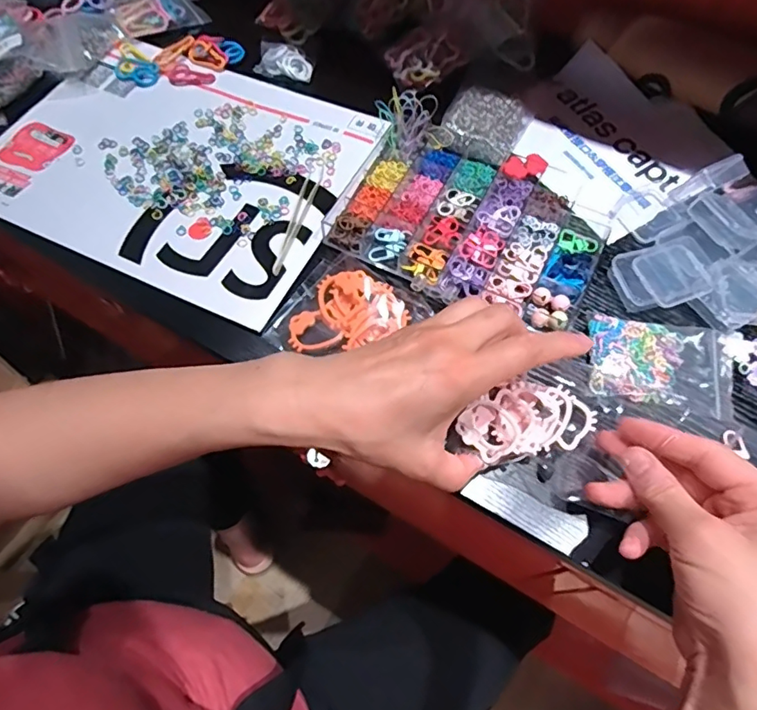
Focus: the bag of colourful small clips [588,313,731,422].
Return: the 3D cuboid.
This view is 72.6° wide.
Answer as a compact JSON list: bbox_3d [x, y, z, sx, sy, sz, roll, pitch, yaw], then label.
[{"bbox_3d":[0.201,0.004,0.366,0.097,0.008,0.066,7,64,4],"label":"bag of colourful small clips"}]

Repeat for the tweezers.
[{"bbox_3d":[-0.069,-0.114,0.432,0.012,0.007,0.115,14,65,8],"label":"tweezers"}]

